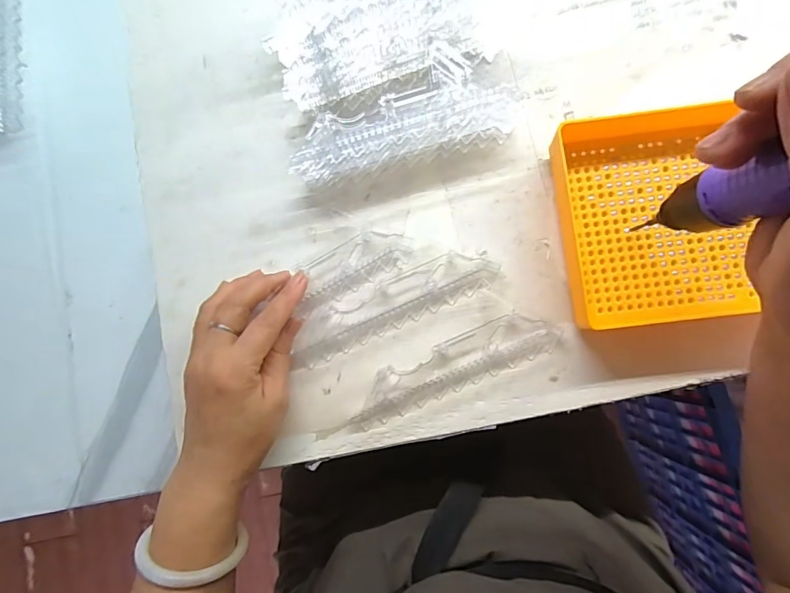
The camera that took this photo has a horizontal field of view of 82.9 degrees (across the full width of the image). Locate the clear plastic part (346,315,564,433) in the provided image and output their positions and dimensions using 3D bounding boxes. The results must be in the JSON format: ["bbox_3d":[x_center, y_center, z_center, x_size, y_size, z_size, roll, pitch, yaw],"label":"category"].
[{"bbox_3d":[0.043,0.053,0.334,0.158,0.009,0.037,-24,83,2],"label":"clear plastic part"}]

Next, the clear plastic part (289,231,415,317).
[{"bbox_3d":[-0.035,-0.024,0.350,0.098,0.004,0.037,-29,83,-1],"label":"clear plastic part"}]

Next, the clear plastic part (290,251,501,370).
[{"bbox_3d":[-0.003,0.007,0.344,0.164,0.006,0.037,-25,83,2],"label":"clear plastic part"}]

